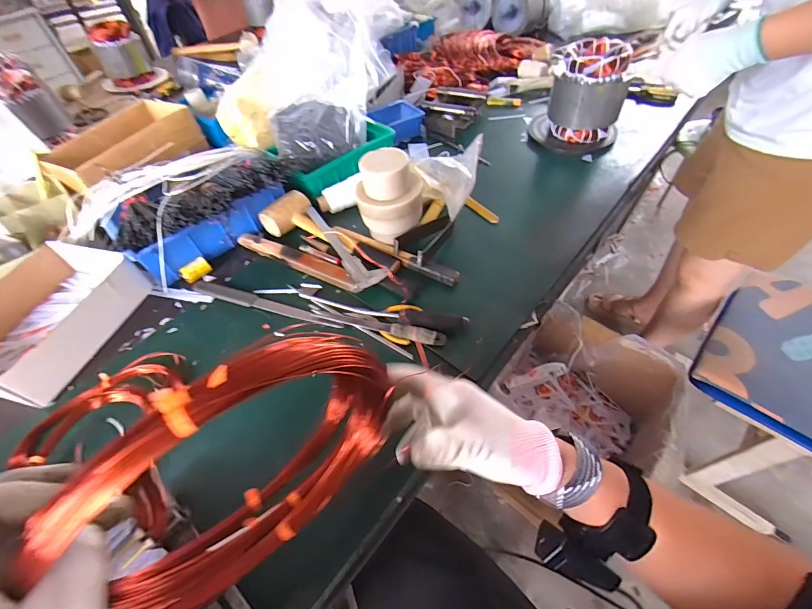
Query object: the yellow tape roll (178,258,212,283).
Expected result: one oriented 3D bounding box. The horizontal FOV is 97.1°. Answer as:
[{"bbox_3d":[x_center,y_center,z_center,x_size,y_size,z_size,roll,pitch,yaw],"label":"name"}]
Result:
[{"bbox_3d":[-0.376,-0.062,0.643,0.023,0.027,0.047,28,59,24],"label":"yellow tape roll"}]

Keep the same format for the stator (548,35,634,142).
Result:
[{"bbox_3d":[0.401,-0.468,0.802,0.142,0.170,0.123,9,53,12],"label":"stator"}]

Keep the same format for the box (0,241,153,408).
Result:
[{"bbox_3d":[-0.565,0.008,0.580,0.199,0.080,0.272,11,54,13],"label":"box"}]

